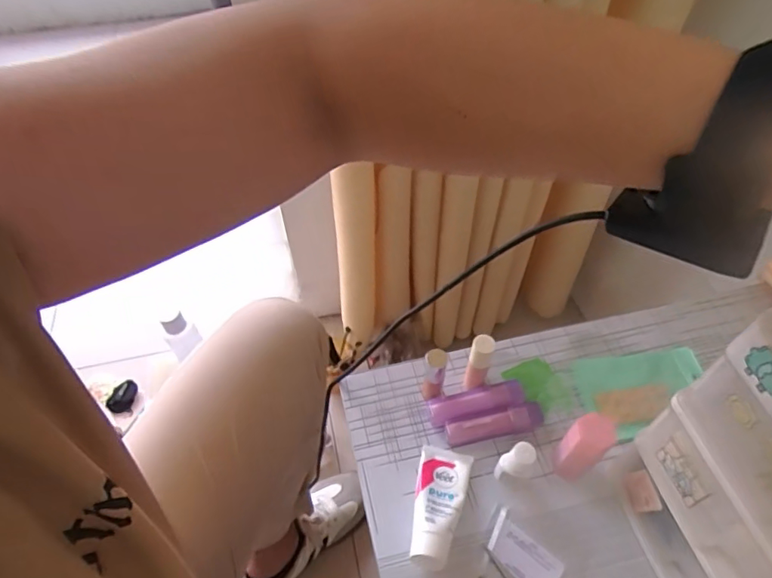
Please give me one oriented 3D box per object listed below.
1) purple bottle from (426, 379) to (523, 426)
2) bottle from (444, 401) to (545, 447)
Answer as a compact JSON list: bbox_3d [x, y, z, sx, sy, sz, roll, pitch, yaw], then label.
[{"bbox_3d":[0.084,0.109,0.472,0.089,0.021,0.023,-10,53,-8],"label":"purple bottle"},{"bbox_3d":[0.099,0.123,0.455,0.091,0.020,0.021,-9,52,-8],"label":"bottle"}]

